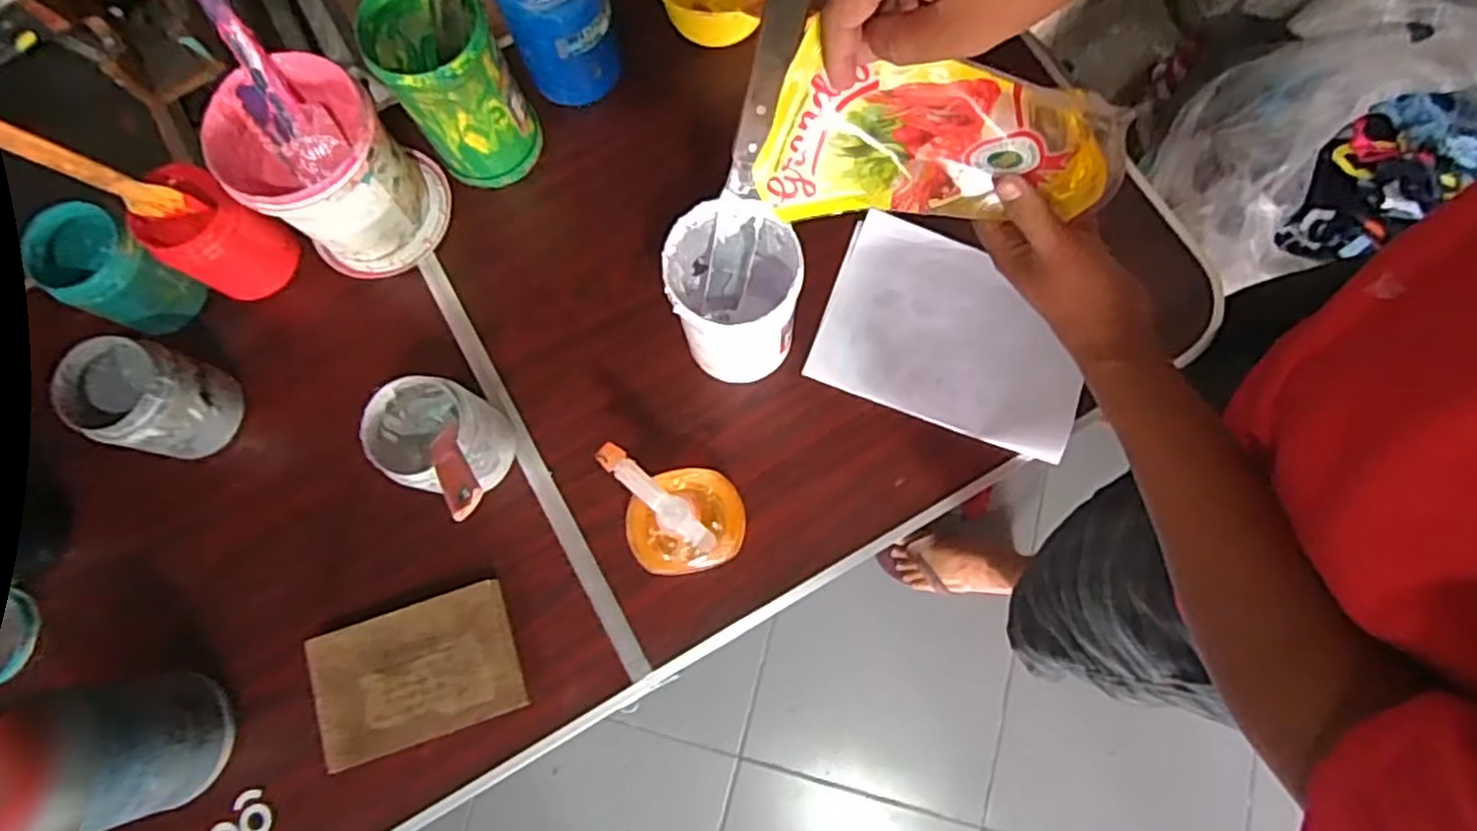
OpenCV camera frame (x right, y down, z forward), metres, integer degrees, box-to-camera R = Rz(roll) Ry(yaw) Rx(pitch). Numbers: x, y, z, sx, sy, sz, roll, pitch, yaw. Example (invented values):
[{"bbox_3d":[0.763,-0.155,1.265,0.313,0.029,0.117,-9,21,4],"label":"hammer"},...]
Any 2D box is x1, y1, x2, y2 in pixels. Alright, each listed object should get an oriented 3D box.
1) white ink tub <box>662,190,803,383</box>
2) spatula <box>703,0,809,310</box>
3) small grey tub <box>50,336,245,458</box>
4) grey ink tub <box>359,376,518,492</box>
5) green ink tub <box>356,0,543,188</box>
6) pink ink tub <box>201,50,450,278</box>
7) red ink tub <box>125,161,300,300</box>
[{"bbox_3d":[-0.005,-0.091,0.571,0.090,0.146,0.096,0,78,1],"label":"white ink tub"},{"bbox_3d":[0.007,-0.160,0.491,0.030,0.250,0.010,21,53,4],"label":"spatula"},{"bbox_3d":[-0.468,-0.012,0.592,0.081,0.092,0.079,0,78,1],"label":"small grey tub"},{"bbox_3d":[-0.233,0.018,0.582,0.084,0.090,0.083,25,79,7],"label":"grey ink tub"},{"bbox_3d":[-0.236,-0.275,0.617,0.095,0.138,0.104,-31,79,-5],"label":"green ink tub"},{"bbox_3d":[-0.336,-0.204,0.616,0.132,0.122,0.124,0,78,1],"label":"pink ink tub"},{"bbox_3d":[-0.436,-0.151,0.619,0.073,0.091,0.077,0,78,1],"label":"red ink tub"}]

